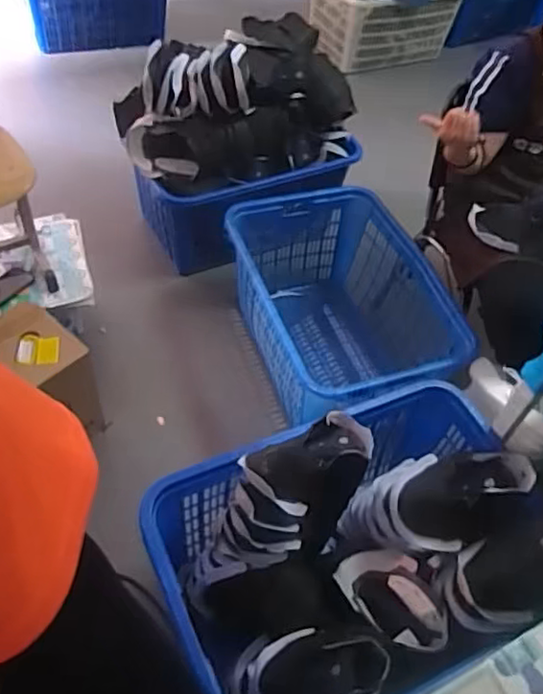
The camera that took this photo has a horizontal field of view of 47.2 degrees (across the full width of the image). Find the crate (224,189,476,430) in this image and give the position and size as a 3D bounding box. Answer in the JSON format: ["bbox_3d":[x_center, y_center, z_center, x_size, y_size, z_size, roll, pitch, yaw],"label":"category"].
[{"bbox_3d":[0.208,-0.089,1.890,0.532,0.386,0.799,-14,53,-16],"label":"crate"}]

